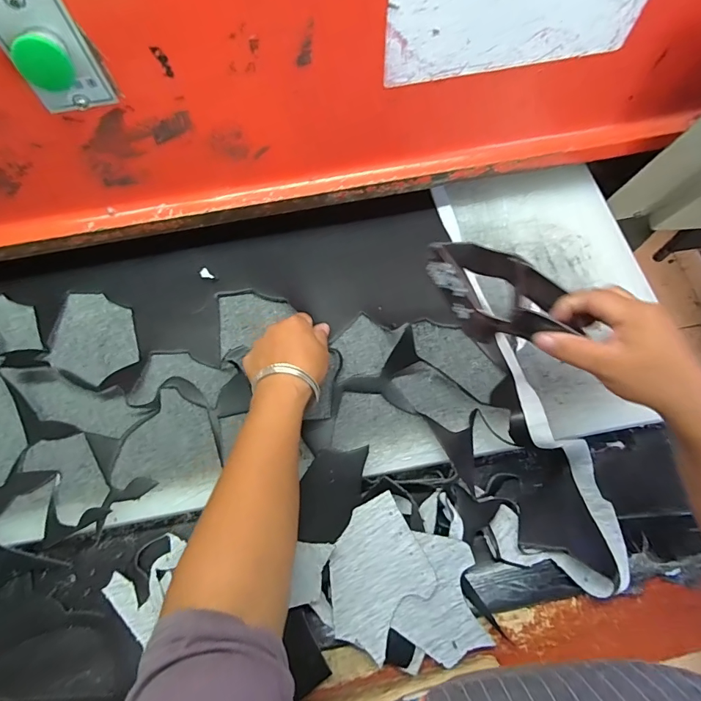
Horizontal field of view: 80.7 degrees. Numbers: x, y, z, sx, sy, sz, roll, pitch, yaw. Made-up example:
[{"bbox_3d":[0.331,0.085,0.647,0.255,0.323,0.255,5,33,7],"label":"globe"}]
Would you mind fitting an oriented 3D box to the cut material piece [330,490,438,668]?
[{"bbox_3d":[0.023,0.218,0.405,0.102,0.005,0.117,-28,69,-7],"label":"cut material piece"}]

